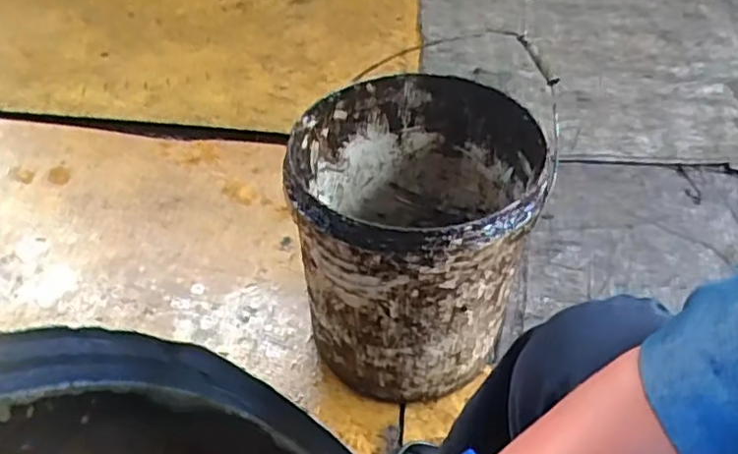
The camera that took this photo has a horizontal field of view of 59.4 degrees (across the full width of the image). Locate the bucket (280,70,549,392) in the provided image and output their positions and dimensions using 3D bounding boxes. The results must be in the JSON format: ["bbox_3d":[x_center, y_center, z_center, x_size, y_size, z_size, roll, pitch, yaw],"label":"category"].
[{"bbox_3d":[0.061,0.013,0.796,0.270,0.287,0.267,1,48,-1],"label":"bucket"}]

